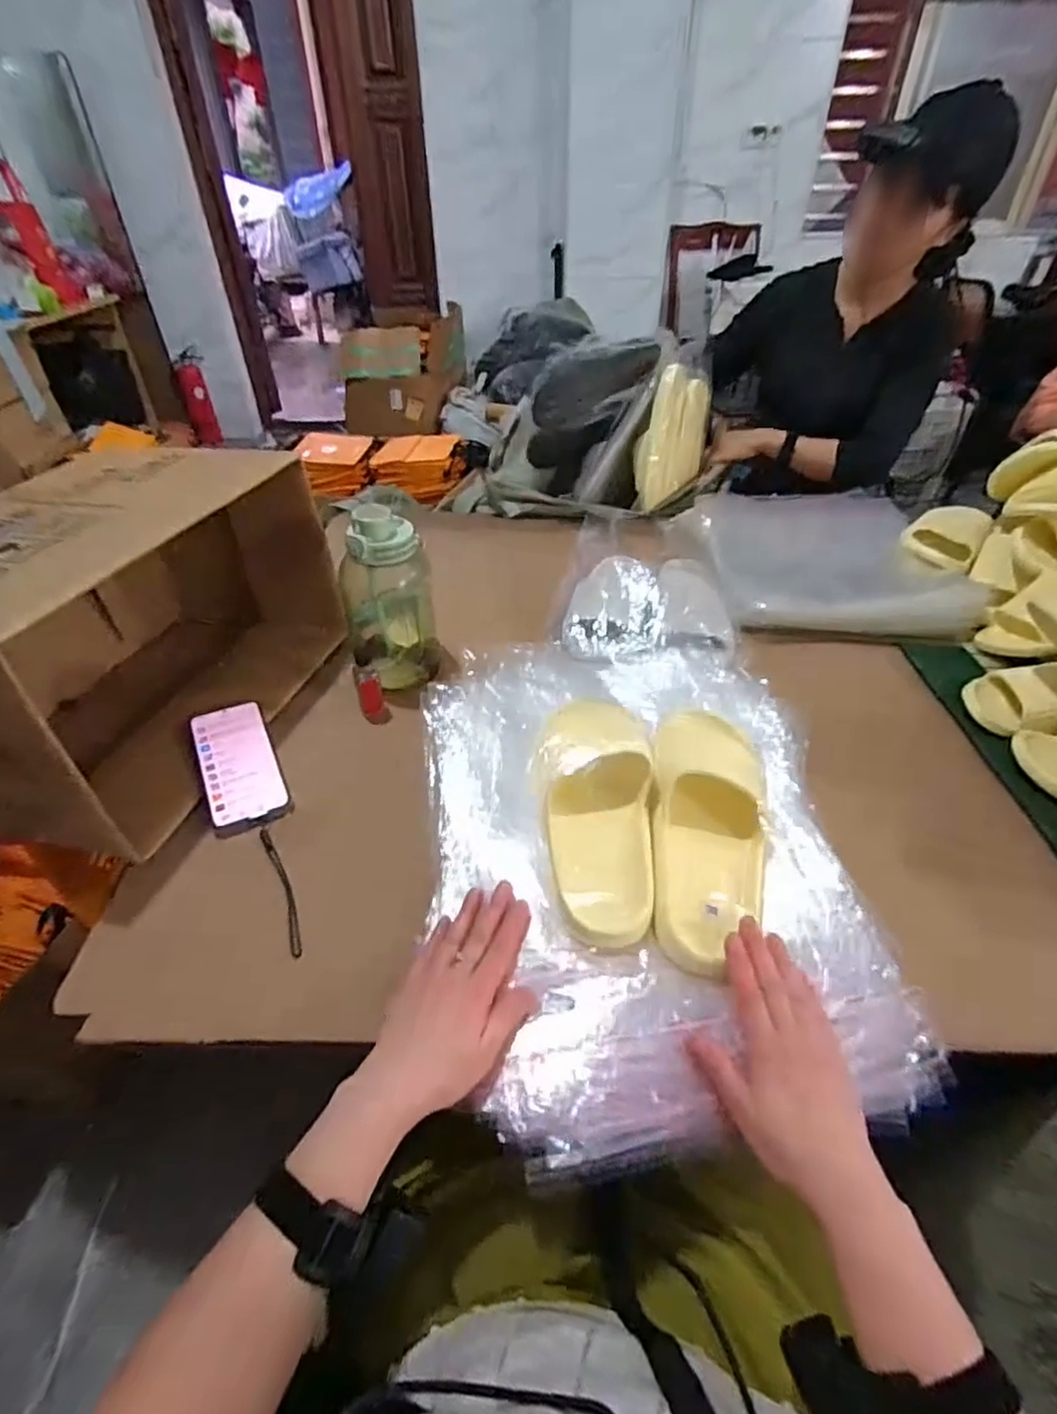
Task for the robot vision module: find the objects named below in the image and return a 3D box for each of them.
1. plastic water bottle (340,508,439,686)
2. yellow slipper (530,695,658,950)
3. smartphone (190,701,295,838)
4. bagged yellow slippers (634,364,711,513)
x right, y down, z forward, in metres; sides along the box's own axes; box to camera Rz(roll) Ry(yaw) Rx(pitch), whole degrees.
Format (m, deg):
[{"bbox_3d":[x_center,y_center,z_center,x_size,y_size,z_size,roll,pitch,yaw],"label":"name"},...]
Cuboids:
[{"bbox_3d":[-0.167,-0.123,0.752,0.106,0.206,0.095,-10,41,-10],"label":"plastic water bottle"},{"bbox_3d":[0.063,0.083,0.572,0.110,0.080,0.243,-1,41,0],"label":"yellow slipper"},{"bbox_3d":[-0.310,0.059,0.672,0.078,0.011,0.166,-17,56,-23],"label":"smartphone"},{"bbox_3d":[0.287,-0.548,1.252,0.072,0.227,0.250,21,45,23],"label":"bagged yellow slippers"}]

